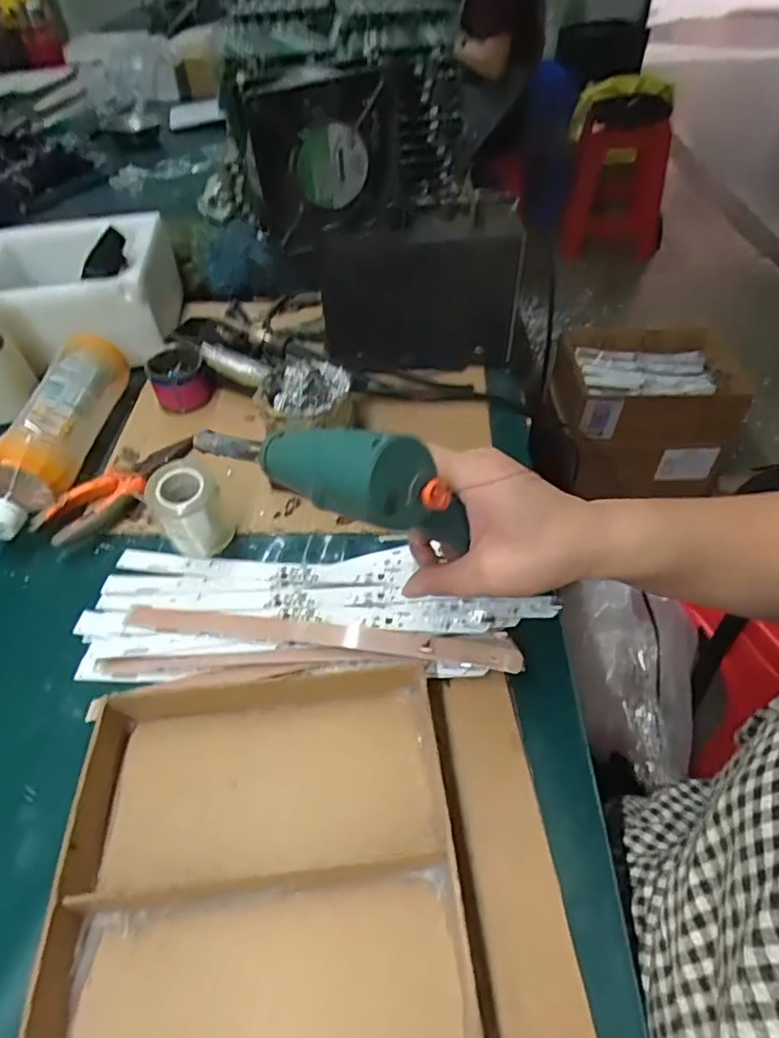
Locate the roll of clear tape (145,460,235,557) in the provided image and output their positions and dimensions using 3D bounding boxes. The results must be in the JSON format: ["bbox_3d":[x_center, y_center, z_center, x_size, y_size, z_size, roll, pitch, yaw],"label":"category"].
[{"bbox_3d":[-0.156,-0.004,0.464,0.054,0.067,0.047,-22,49,-13],"label":"roll of clear tape"}]

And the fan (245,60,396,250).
[{"bbox_3d":[-0.049,-0.281,0.476,0.114,0.115,0.033,-14,49,-11],"label":"fan"}]

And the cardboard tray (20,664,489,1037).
[{"bbox_3d":[-0.066,0.192,0.311,0.205,0.030,0.225,-6,49,0],"label":"cardboard tray"}]

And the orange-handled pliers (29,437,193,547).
[{"bbox_3d":[-0.233,-0.027,0.519,0.046,0.028,0.143,28,57,26],"label":"orange-handled pliers"}]

